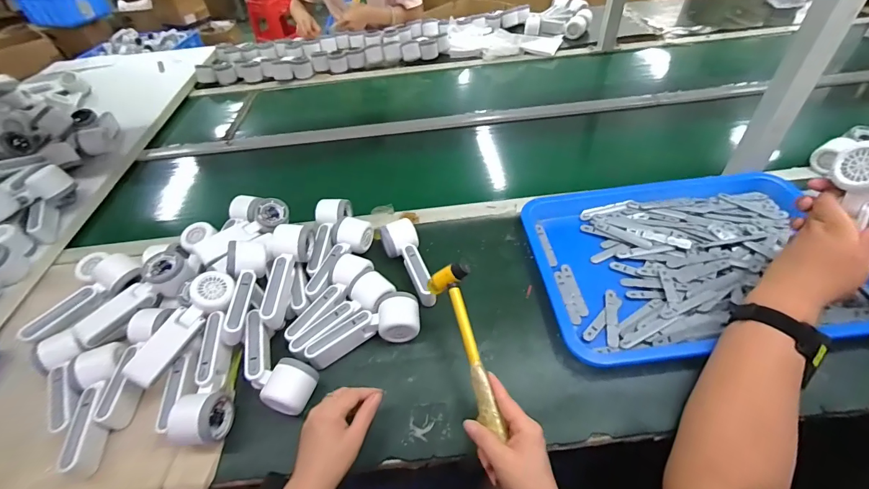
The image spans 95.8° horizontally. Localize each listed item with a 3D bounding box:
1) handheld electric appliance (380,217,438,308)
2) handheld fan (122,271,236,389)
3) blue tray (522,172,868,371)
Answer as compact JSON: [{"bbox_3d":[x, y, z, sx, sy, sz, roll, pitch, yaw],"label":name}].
[{"bbox_3d":[-0.038,0.029,0.646,0.057,0.056,0.162,-20,60,-13],"label":"handheld electric appliance"},{"bbox_3d":[-0.343,0.109,0.536,0.050,0.046,0.168,19,51,23],"label":"handheld fan"},{"bbox_3d":[0.392,0.015,0.627,0.462,0.038,0.351,-6,46,0],"label":"blue tray"}]

